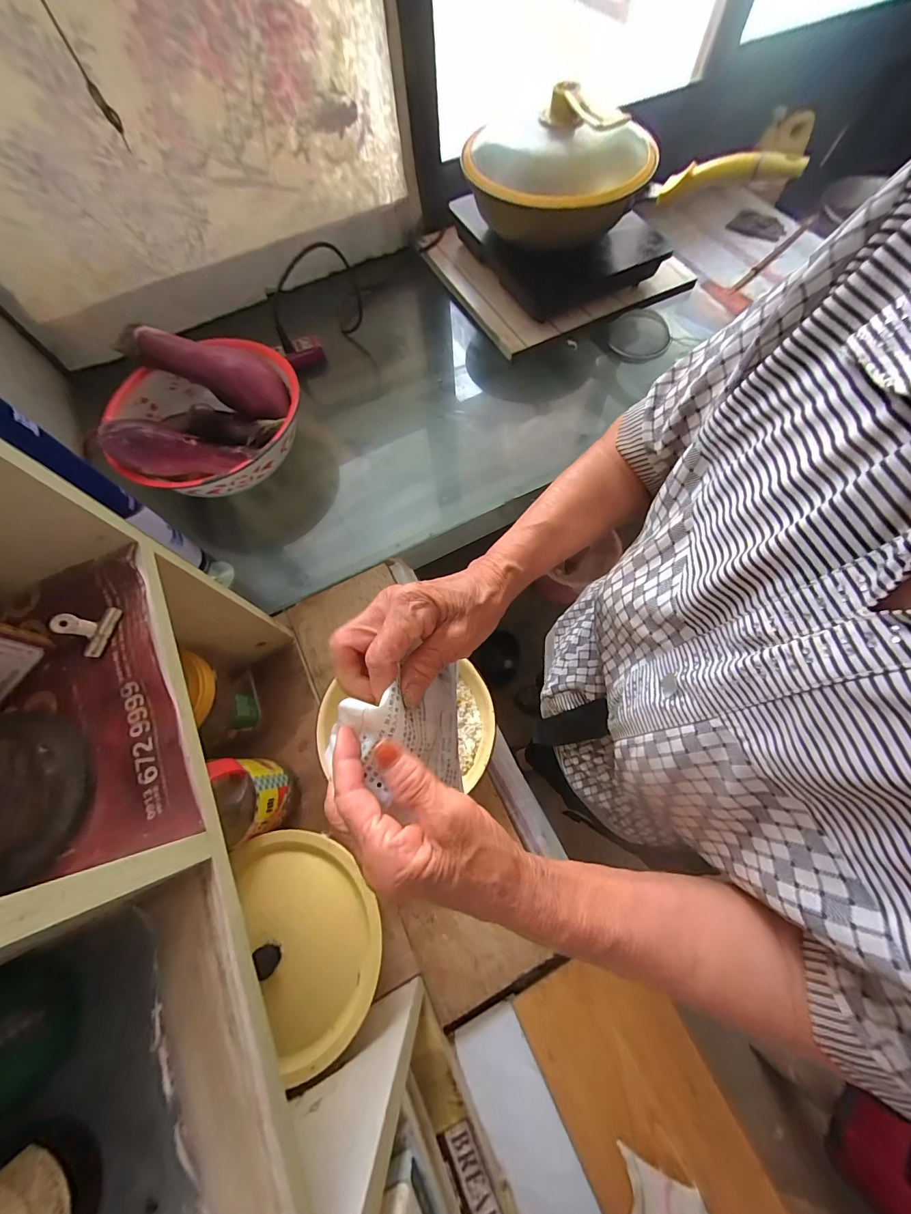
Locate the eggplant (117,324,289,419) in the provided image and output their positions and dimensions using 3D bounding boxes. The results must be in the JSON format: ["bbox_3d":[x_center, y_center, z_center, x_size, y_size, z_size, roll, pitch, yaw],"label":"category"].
[{"bbox_3d":[-0.374,-0.359,0.593,0.227,0.066,0.077,15,66,-19],"label":"eggplant"}]

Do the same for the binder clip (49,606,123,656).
[{"bbox_3d":[-0.283,0.017,0.294,0.032,0.018,0.039,1,67,3],"label":"binder clip"}]

